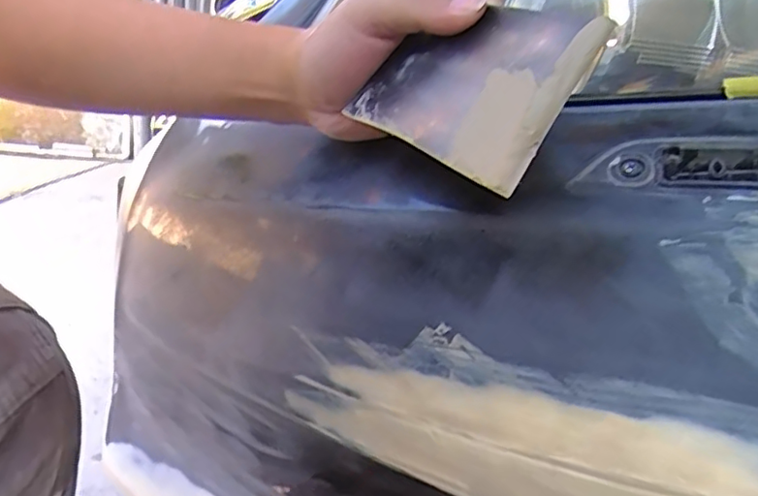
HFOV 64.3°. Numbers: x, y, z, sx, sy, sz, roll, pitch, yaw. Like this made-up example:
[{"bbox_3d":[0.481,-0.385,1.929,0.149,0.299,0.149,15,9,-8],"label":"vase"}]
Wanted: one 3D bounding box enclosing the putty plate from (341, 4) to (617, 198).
[{"bbox_3d":[0.038,-0.078,0.273,0.006,0.076,0.118,32,5,-41],"label":"putty plate"}]

